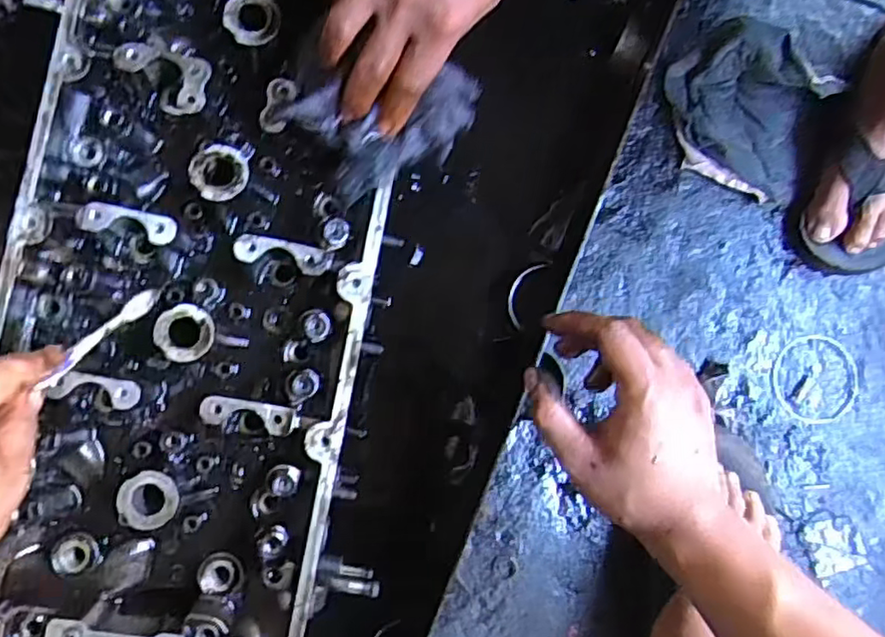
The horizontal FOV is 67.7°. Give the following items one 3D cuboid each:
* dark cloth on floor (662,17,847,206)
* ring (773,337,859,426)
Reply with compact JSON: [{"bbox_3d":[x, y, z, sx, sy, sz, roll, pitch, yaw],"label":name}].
[{"bbox_3d":[0.265,-0.181,0.573,0.139,0.048,0.121,25,85,-2],"label":"dark cloth on floor"},{"bbox_3d":[0.327,0.053,0.575,0.075,0.004,0.076,0,87,-4],"label":"ring"}]

